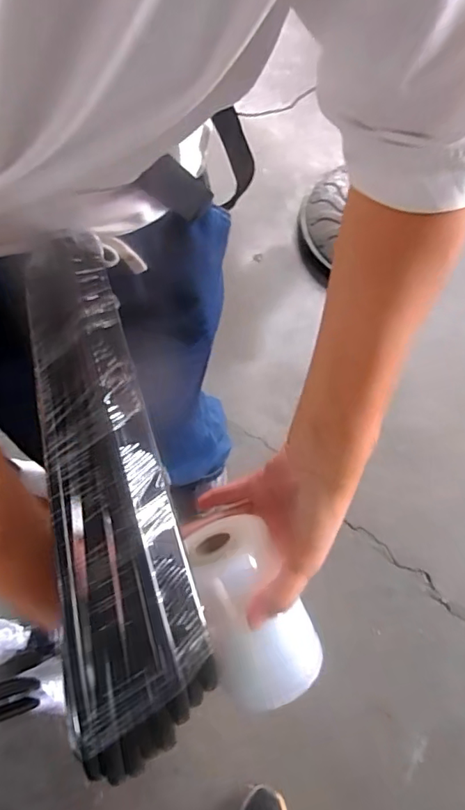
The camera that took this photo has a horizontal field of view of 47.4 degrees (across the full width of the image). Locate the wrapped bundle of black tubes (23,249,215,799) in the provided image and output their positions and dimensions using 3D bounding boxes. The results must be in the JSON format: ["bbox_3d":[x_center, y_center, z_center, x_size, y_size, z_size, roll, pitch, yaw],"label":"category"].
[{"bbox_3d":[-0.076,0.041,0.322,0.073,0.029,0.314,-13,75,-4],"label":"wrapped bundle of black tubes"}]

